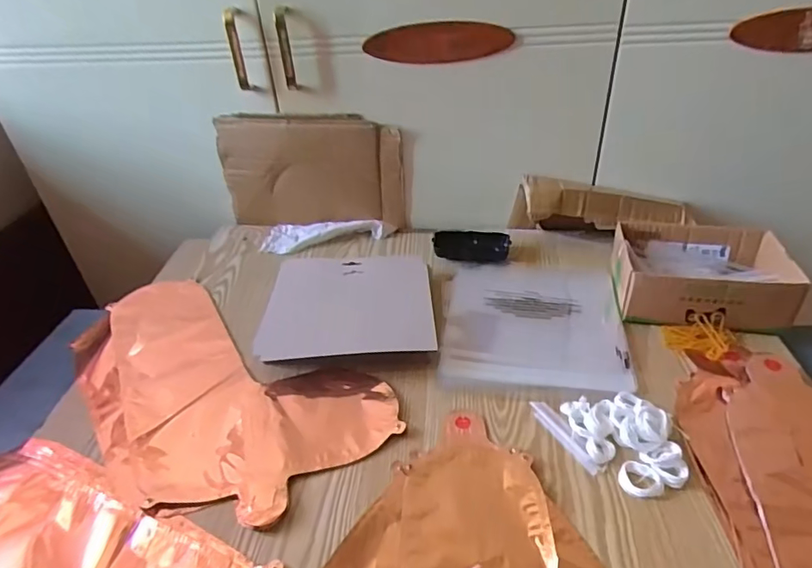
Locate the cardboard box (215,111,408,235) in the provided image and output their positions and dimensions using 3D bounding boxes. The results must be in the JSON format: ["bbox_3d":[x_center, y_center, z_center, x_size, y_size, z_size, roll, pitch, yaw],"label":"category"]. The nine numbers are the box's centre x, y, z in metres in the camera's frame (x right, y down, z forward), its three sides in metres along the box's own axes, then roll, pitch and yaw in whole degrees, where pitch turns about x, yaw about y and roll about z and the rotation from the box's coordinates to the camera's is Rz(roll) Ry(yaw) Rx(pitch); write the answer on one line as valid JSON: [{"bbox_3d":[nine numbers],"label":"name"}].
[{"bbox_3d":[-0.143,-0.166,0.782,0.273,0.173,0.033,4,37,11],"label":"cardboard box"}]

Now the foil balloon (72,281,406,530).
[{"bbox_3d":[-0.228,0.109,0.558,0.417,0.009,0.216,22,43,31],"label":"foil balloon"}]

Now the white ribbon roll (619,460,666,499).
[{"bbox_3d":[0.204,0.170,0.441,0.035,0.007,0.030,24,44,33],"label":"white ribbon roll"}]

